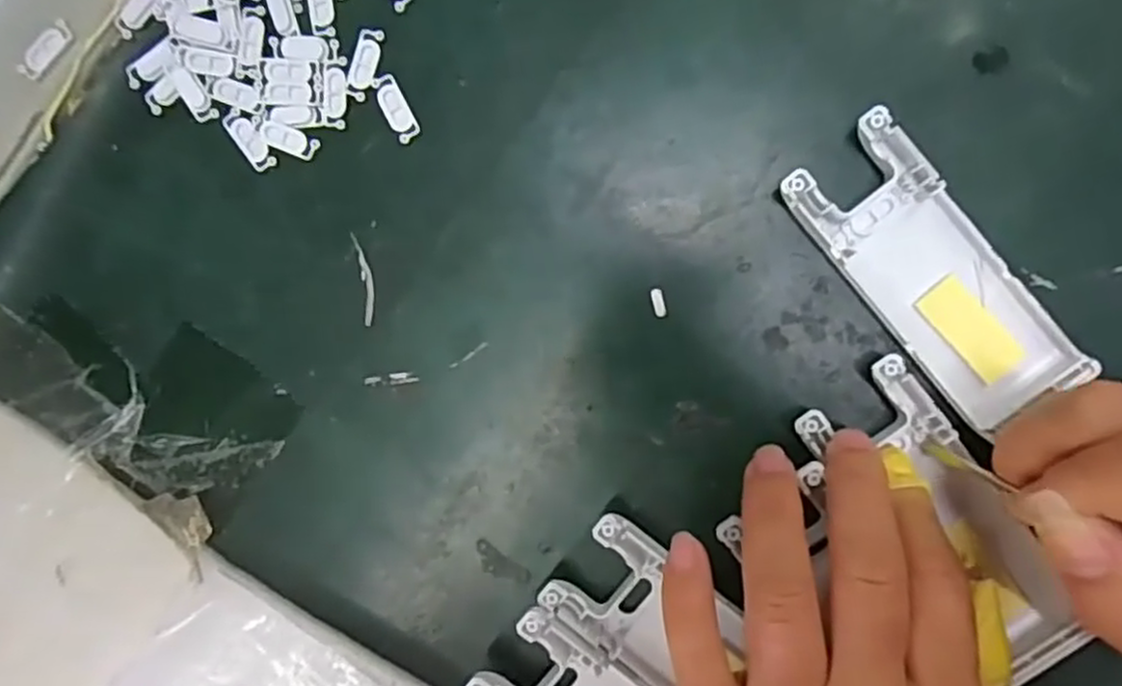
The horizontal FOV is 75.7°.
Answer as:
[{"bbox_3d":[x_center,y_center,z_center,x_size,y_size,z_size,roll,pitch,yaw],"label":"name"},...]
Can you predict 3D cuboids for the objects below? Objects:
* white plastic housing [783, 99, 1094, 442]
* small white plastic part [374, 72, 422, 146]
[{"bbox_3d":[0.117,-0.022,0.228,0.040,0.012,0.102,-39,88,7],"label":"white plastic housing"},{"bbox_3d":[-0.057,-0.080,0.245,0.009,0.004,0.024,-27,89,7],"label":"small white plastic part"}]

